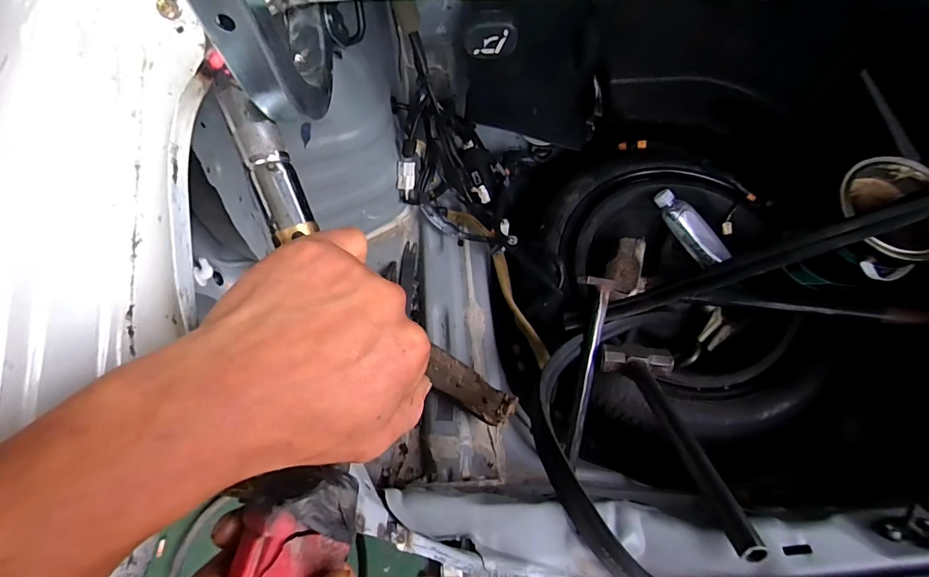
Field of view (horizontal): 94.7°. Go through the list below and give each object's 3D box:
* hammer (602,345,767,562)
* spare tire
[{"bbox_3d":[0.257,0.170,0.530,0.101,0.041,0.318,0,26,0],"label":"hammer"},{"bbox_3d":[0.389,-0.023,0.773,0.488,0.148,0.500,0,68,0],"label":"spare tire"}]

